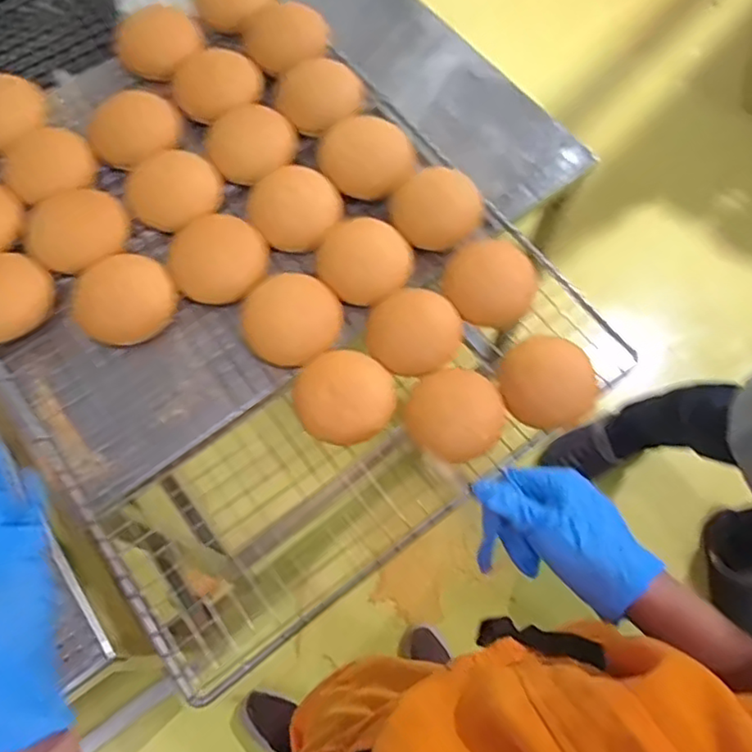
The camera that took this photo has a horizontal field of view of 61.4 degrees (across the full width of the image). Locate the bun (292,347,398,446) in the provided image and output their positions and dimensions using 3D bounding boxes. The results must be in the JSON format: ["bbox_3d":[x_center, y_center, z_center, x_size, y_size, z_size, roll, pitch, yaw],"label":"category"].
[{"bbox_3d":[-0.029,0.021,0.610,0.093,0.037,0.085,0,67,0],"label":"bun"}]

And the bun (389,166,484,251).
[{"bbox_3d":[0.069,-0.185,0.700,0.084,0.045,0.078,0,67,0],"label":"bun"}]

